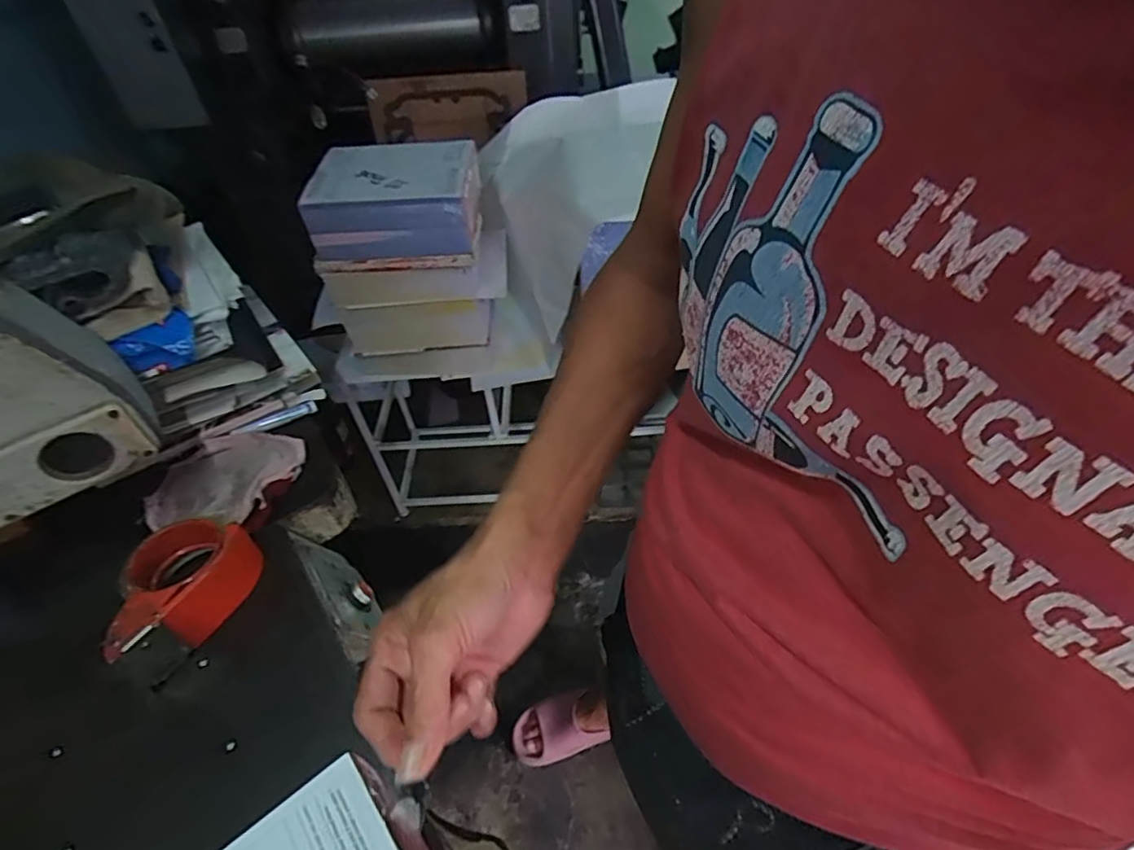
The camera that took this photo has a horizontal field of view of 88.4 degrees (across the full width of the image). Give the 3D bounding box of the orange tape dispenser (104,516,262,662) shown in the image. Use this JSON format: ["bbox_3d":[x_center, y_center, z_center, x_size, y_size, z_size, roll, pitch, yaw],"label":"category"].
[{"bbox_3d":[-0.354,0.138,0.533,0.108,0.050,0.128,33,57,31],"label":"orange tape dispenser"}]

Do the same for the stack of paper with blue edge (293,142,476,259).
[{"bbox_3d":[-0.305,-0.414,1.069,0.279,0.127,0.207,-3,46,2],"label":"stack of paper with blue edge"}]

